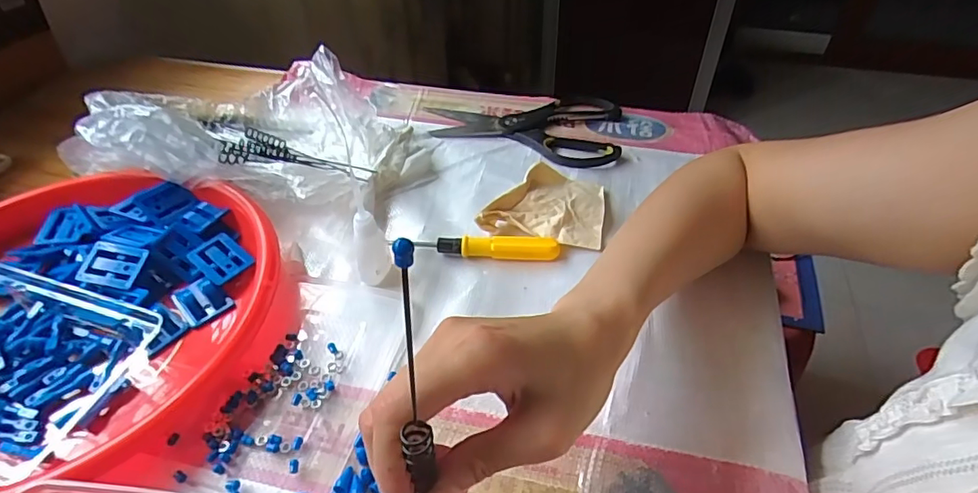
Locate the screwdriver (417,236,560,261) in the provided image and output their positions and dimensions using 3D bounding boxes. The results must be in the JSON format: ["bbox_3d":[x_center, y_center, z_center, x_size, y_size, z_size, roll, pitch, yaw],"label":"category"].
[{"bbox_3d":[-0.012,0.000,0.443,0.138,0.017,0.012,1,46,3],"label":"screwdriver"}]

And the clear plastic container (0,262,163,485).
[{"bbox_3d":[-0.330,0.078,0.364,0.167,0.034,0.128,13,48,14],"label":"clear plastic container"}]

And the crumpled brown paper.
[{"bbox_3d":[0.051,-0.040,0.473,0.100,0.030,0.082,9,47,10],"label":"crumpled brown paper"}]

